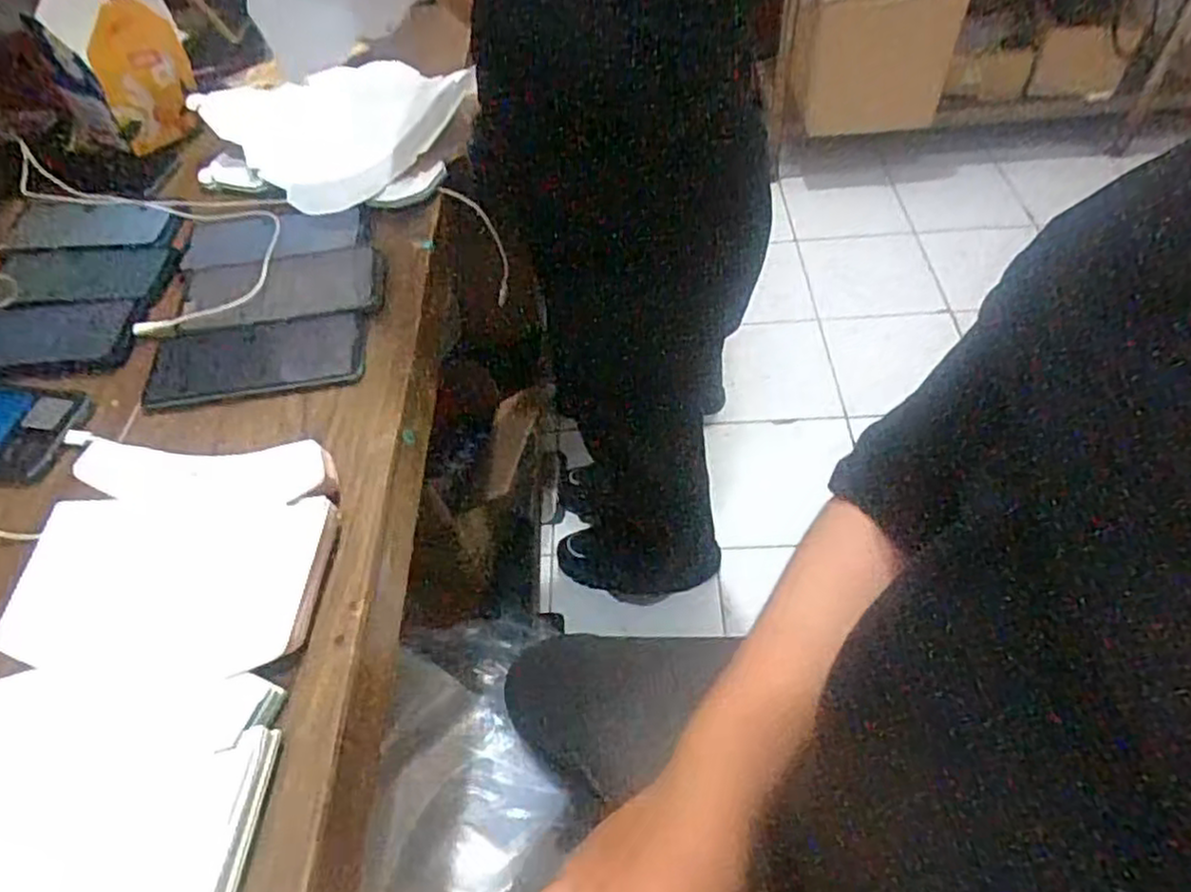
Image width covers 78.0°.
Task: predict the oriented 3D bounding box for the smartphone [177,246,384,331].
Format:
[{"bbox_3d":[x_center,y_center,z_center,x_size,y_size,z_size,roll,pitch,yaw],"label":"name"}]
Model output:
[{"bbox_3d":[-0.264,-0.135,0.613,0.164,0.013,0.064,-4,51,2],"label":"smartphone"}]

